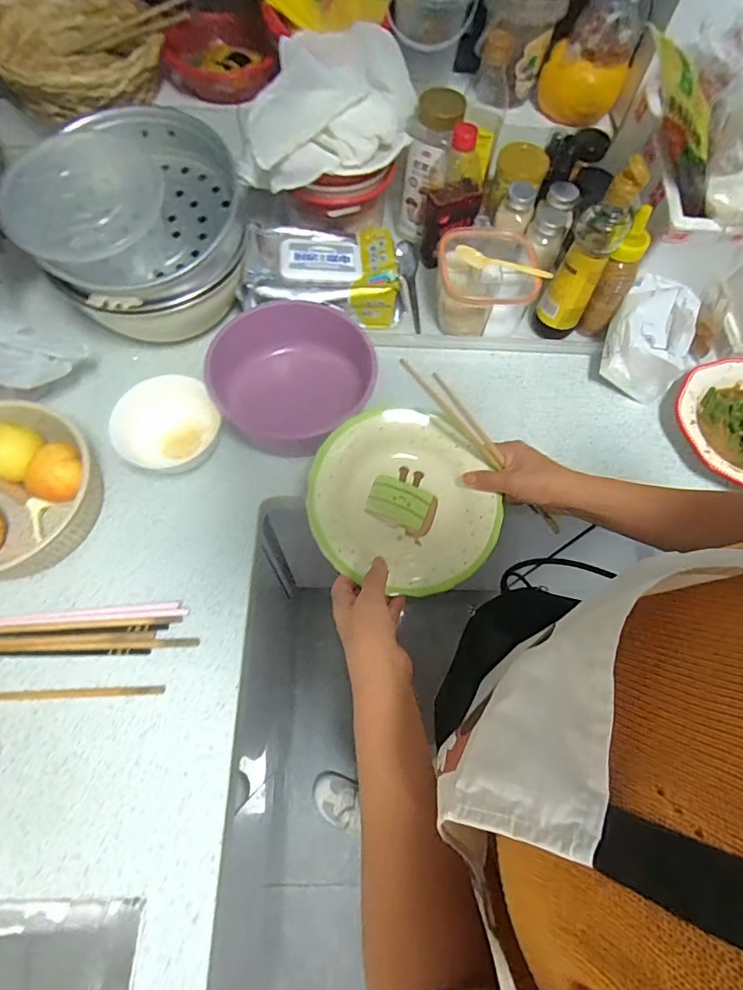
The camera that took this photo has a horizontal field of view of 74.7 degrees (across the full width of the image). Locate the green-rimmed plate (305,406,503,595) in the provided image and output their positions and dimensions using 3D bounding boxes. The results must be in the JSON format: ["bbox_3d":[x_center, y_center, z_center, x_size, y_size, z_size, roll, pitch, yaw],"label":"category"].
[{"bbox_3d":[0.035,0.008,0.533,0.197,0.051,0.197,1,67,-2],"label":"green-rimmed plate"}]

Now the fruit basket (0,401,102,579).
[{"bbox_3d":[-0.421,-0.017,0.564,0.192,0.084,0.173,-18,69,-9],"label":"fruit basket"}]

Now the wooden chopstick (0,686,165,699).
[{"bbox_3d":[-0.339,0.209,0.512,0.230,0.008,0.009,-1,67,-3],"label":"wooden chopstick"}]

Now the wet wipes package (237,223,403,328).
[{"bbox_3d":[-0.070,-0.312,0.699,0.217,0.085,0.122,-3,67,-3],"label":"wet wipes package"}]

